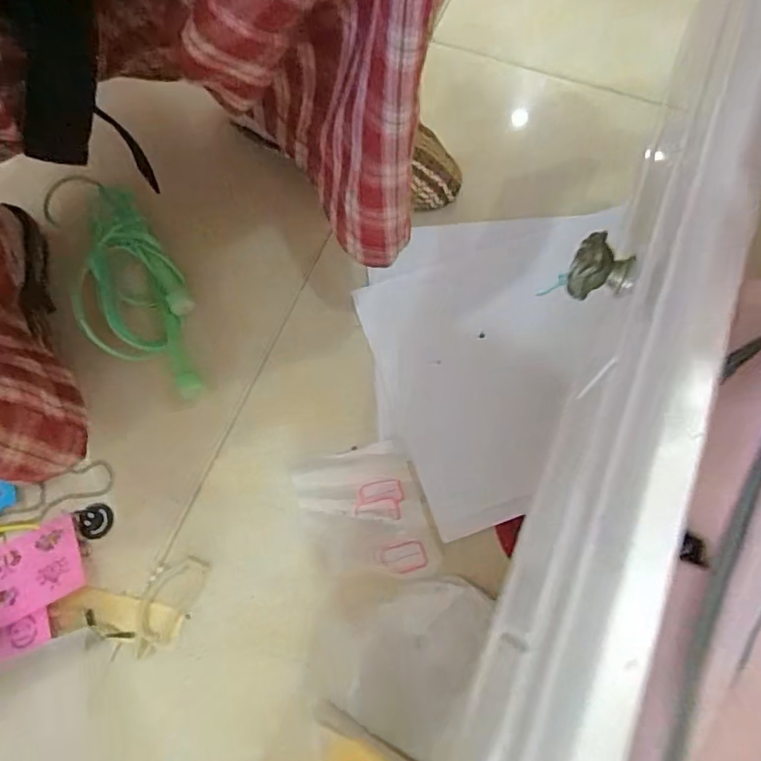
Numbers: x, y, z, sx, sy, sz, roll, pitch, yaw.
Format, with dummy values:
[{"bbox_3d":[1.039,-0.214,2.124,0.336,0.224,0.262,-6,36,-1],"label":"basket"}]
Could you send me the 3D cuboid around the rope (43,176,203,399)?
[{"bbox_3d":[-0.217,-0.091,0.477,0.087,0.050,0.187,-25,86,-6],"label":"rope"}]

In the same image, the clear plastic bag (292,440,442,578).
[{"bbox_3d":[-0.012,0.102,0.430,0.090,0.006,0.103,-17,71,-4],"label":"clear plastic bag"}]

